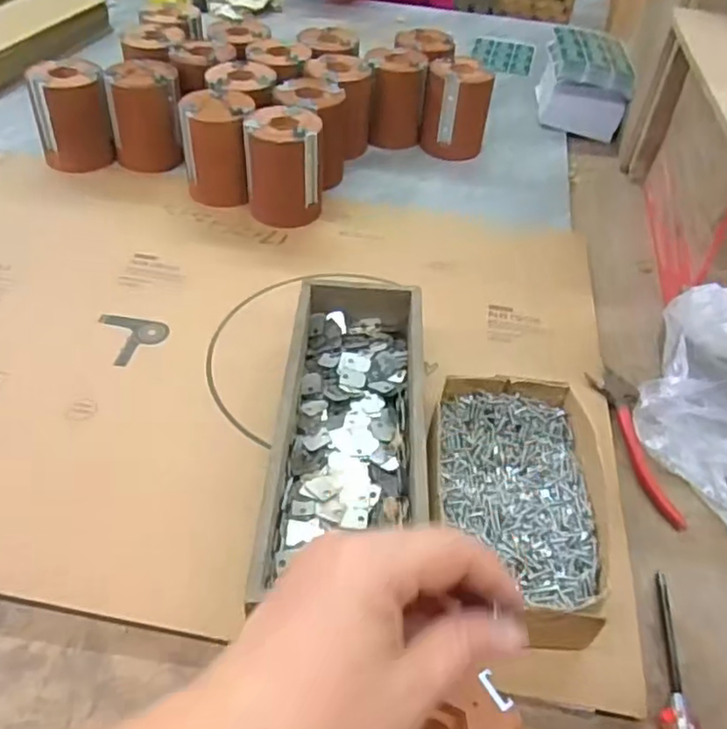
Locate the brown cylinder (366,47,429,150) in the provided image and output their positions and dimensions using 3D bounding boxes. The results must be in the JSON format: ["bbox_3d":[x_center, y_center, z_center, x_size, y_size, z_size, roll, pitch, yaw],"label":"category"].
[{"bbox_3d":[0.037,-0.333,0.824,0.071,0.102,0.077,-1,45,-7],"label":"brown cylinder"}]

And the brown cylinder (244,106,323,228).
[{"bbox_3d":[-0.083,-0.206,0.692,0.076,0.102,0.076,-2,45,-8],"label":"brown cylinder"}]

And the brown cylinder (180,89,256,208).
[{"bbox_3d":[-0.156,-0.232,0.713,0.075,0.100,0.078,2,45,-4],"label":"brown cylinder"}]

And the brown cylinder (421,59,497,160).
[{"bbox_3d":[0.115,-0.315,0.815,0.079,0.104,0.071,11,45,4],"label":"brown cylinder"}]

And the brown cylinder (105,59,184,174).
[{"bbox_3d":[-0.249,-0.286,0.759,0.078,0.100,0.065,-6,46,-12],"label":"brown cylinder"}]

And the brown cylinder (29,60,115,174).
[{"bbox_3d":[-0.329,-0.279,0.742,0.077,0.101,0.069,-16,49,-21],"label":"brown cylinder"}]

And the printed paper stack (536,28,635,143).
[{"bbox_3d":[0.307,-0.391,0.914,0.111,0.104,0.141,12,45,5],"label":"printed paper stack"}]

